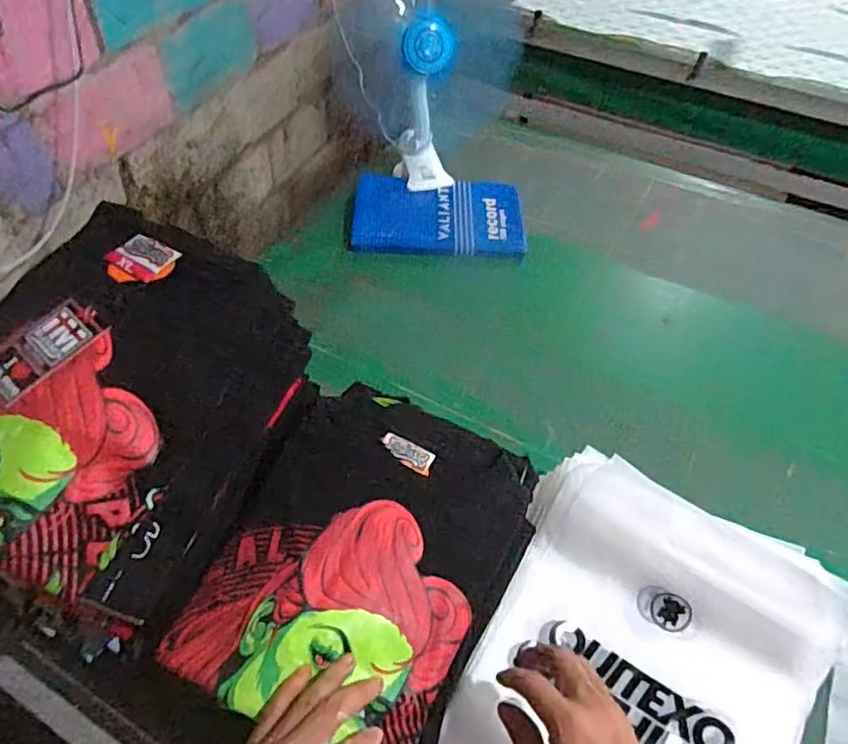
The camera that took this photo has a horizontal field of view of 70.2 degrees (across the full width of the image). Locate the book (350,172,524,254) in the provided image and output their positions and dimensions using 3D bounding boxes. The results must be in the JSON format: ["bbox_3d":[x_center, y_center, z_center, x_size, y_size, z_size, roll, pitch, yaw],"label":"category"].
[{"bbox_3d":[0.025,-0.268,1.035,0.285,0.028,0.194,1,49,-1],"label":"book"}]

